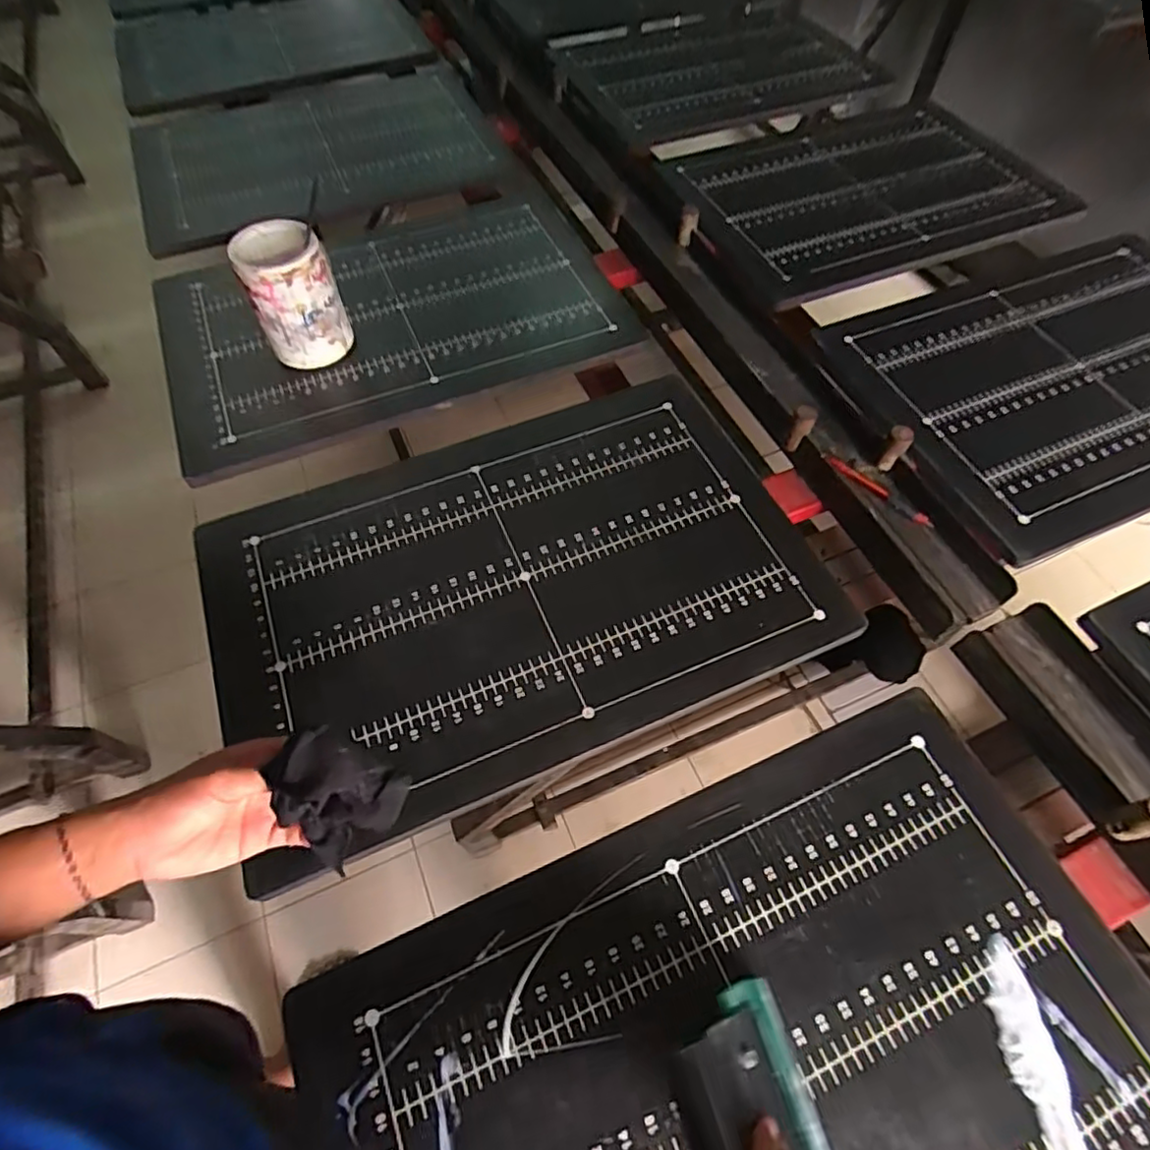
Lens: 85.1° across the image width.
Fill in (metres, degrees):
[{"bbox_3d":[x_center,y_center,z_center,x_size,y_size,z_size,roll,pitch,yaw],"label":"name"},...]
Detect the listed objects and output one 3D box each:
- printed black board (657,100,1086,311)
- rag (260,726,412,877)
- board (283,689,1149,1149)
[{"bbox_3d":[0.467,-0.649,1.042,0.630,0.032,0.429,-21,62,-14],"label":"printed black board"},{"bbox_3d":[-0.166,0.149,0.421,0.077,0.072,0.072,22,61,11],"label":"rag"},{"bbox_3d":[0.136,0.371,0.437,0.589,0.021,0.404,-20,62,-13],"label":"board"}]

